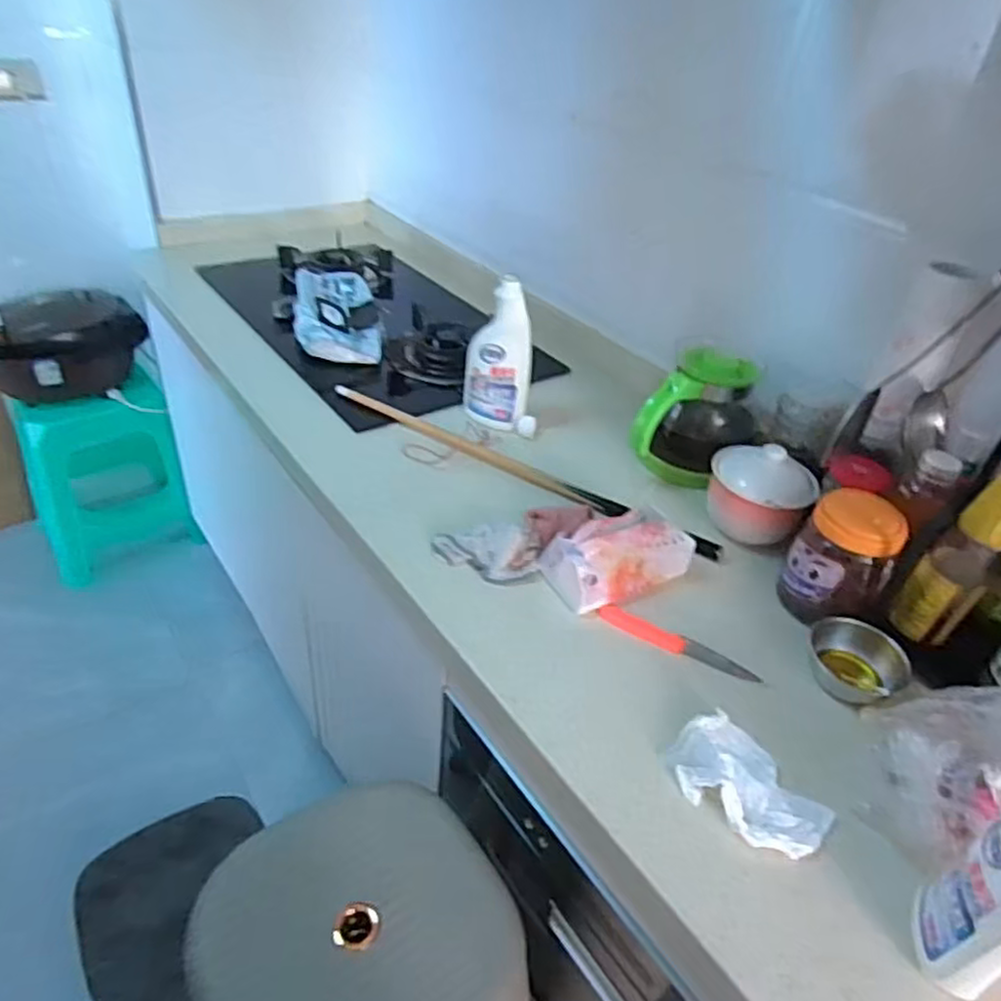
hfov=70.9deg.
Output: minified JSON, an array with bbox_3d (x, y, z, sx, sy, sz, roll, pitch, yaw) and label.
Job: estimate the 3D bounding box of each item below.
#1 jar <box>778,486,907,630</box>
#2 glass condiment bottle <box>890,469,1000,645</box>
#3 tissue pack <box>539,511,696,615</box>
[{"bbox_3d":[0.377,0.067,0.776,0.102,0.129,0.093,26,41,23],"label":"jar"},{"bbox_3d":[0.463,0.043,0.690,0.061,0.221,0.063,33,44,30],"label":"glass condiment bottle"},{"bbox_3d":[0.134,0.056,0.806,0.156,0.064,0.096,-19,44,-30],"label":"tissue pack"}]

